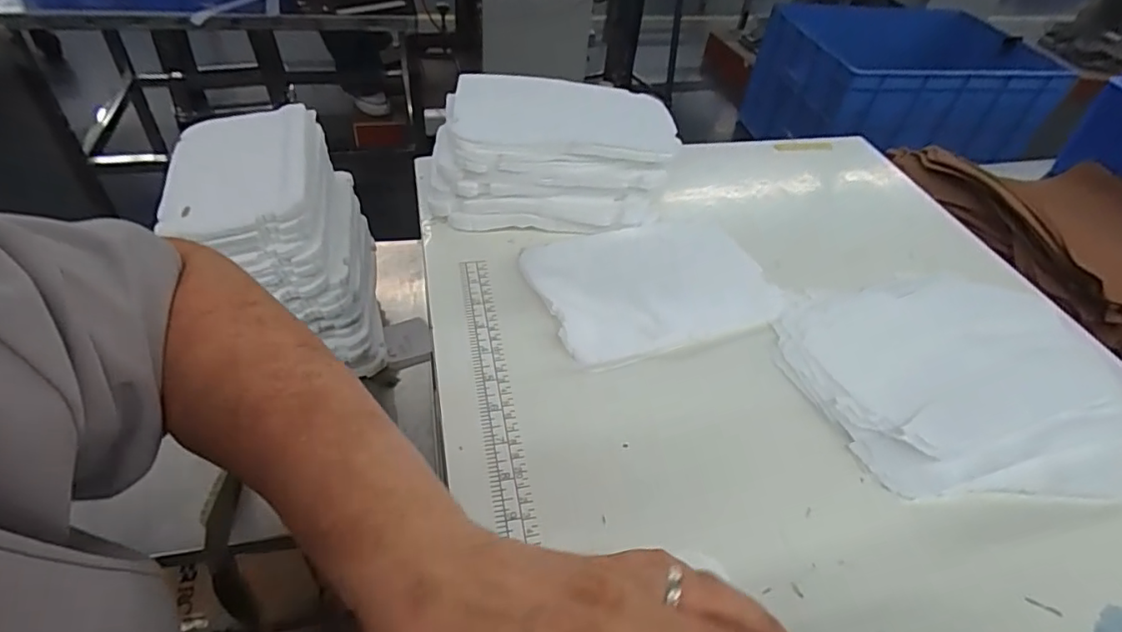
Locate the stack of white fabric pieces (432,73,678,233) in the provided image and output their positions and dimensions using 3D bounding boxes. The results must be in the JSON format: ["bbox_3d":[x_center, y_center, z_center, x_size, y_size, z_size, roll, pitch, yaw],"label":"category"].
[{"bbox_3d":[-0.005,-0.159,0.528,0.215,0.104,0.142,3,45,-4],"label":"stack of white fabric pieces"}]

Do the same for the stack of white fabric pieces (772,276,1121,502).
[{"bbox_3d":[0.286,0.040,0.416,0.229,0.036,0.203,-6,46,-13],"label":"stack of white fabric pieces"}]

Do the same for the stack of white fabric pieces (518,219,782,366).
[{"bbox_3d":[0.077,-0.028,0.476,0.195,0.014,0.128,-11,47,-18],"label":"stack of white fabric pieces"}]

